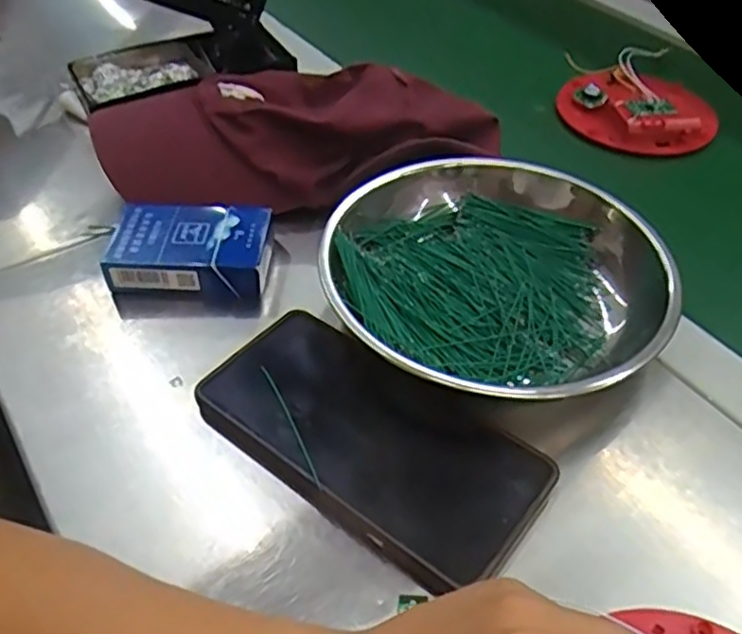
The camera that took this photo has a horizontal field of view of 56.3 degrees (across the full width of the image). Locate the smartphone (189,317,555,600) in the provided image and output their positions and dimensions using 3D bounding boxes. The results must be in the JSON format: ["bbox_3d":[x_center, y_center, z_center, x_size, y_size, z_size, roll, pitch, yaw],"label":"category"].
[{"bbox_3d":[0.000,0.055,0.327,0.162,0.009,0.089,28,48,26],"label":"smartphone"}]

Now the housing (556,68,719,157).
[{"bbox_3d":[0.214,-0.170,0.558,0.116,0.027,0.097,6,47,5],"label":"housing"}]

